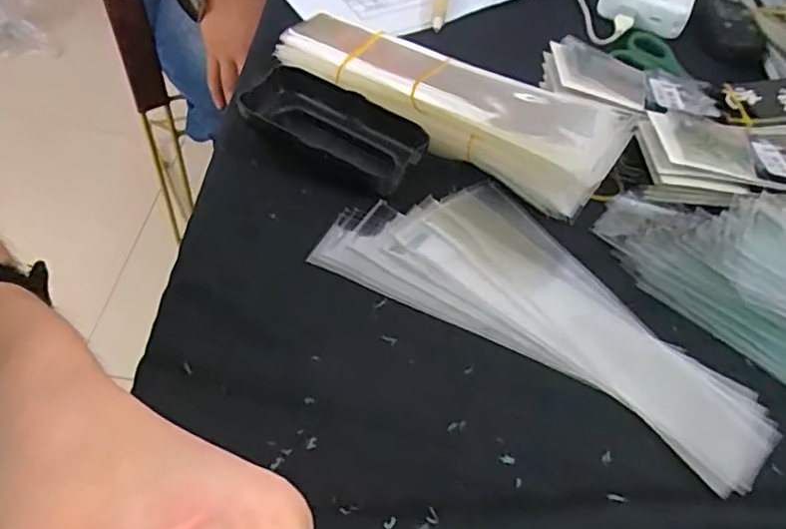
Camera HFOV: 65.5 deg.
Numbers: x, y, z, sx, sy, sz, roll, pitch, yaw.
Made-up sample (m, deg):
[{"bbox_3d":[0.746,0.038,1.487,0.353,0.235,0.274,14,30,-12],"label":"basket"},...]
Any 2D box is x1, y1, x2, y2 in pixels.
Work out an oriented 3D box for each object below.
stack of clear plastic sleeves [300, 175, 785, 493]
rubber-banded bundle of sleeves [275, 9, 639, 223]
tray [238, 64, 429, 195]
[{"bbox_3d":[0.081,0.021,0.323,0.234,0.006,0.098,31,57,16],"label":"stack of clear plastic sleeves"},{"bbox_3d":[0.026,-0.102,0.365,0.222,0.060,0.050,32,56,17],"label":"rubber-banded bundle of sleeves"},{"bbox_3d":[-0.038,-0.083,0.368,0.114,0.022,0.046,28,55,15],"label":"tray"}]

